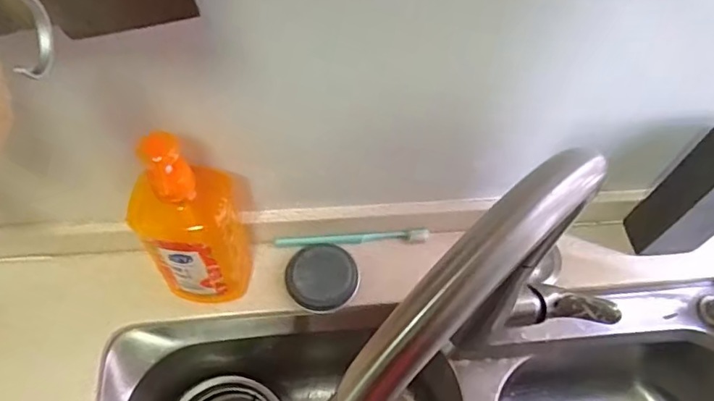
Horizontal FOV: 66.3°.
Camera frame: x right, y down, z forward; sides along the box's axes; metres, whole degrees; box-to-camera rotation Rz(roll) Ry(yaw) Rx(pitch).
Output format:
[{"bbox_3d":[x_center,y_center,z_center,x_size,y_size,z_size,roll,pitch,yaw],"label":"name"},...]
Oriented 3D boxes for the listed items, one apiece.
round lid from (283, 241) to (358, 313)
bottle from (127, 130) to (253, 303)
[{"bbox_3d":[-0.040,0.086,0.621,0.075,0.019,0.085,-26,63,-17],"label":"round lid"},{"bbox_3d":[-0.154,0.027,0.518,0.089,0.244,0.062,-16,61,-12],"label":"bottle"}]

